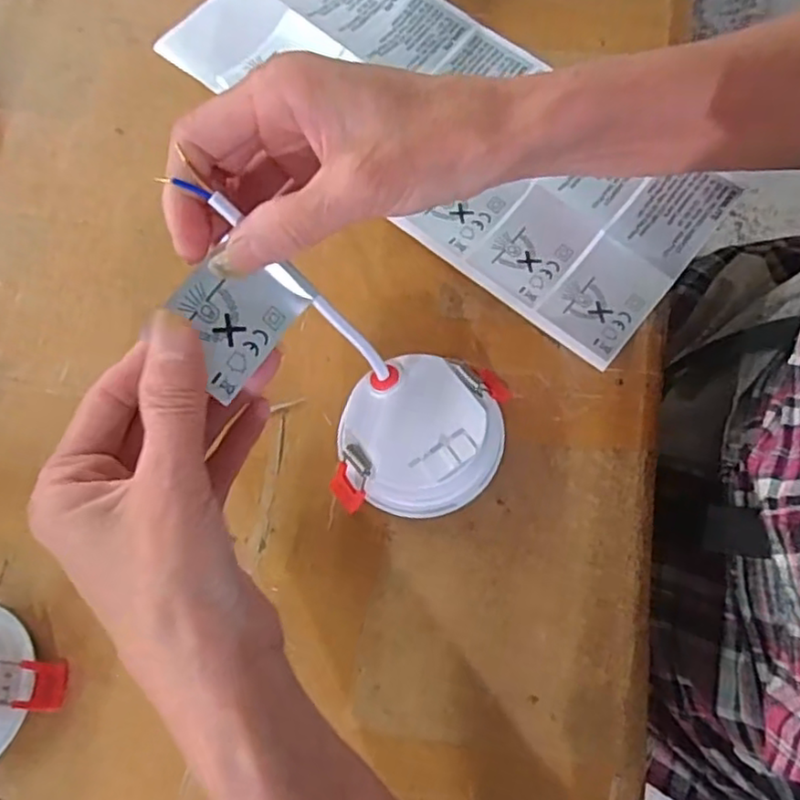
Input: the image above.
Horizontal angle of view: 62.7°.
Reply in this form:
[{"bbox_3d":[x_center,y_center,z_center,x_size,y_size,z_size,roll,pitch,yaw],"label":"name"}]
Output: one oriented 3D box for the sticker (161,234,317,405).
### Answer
[{"bbox_3d":[-0.061,-0.033,0.243,0.040,0.004,0.052,42,70,-22],"label":"sticker"}]

